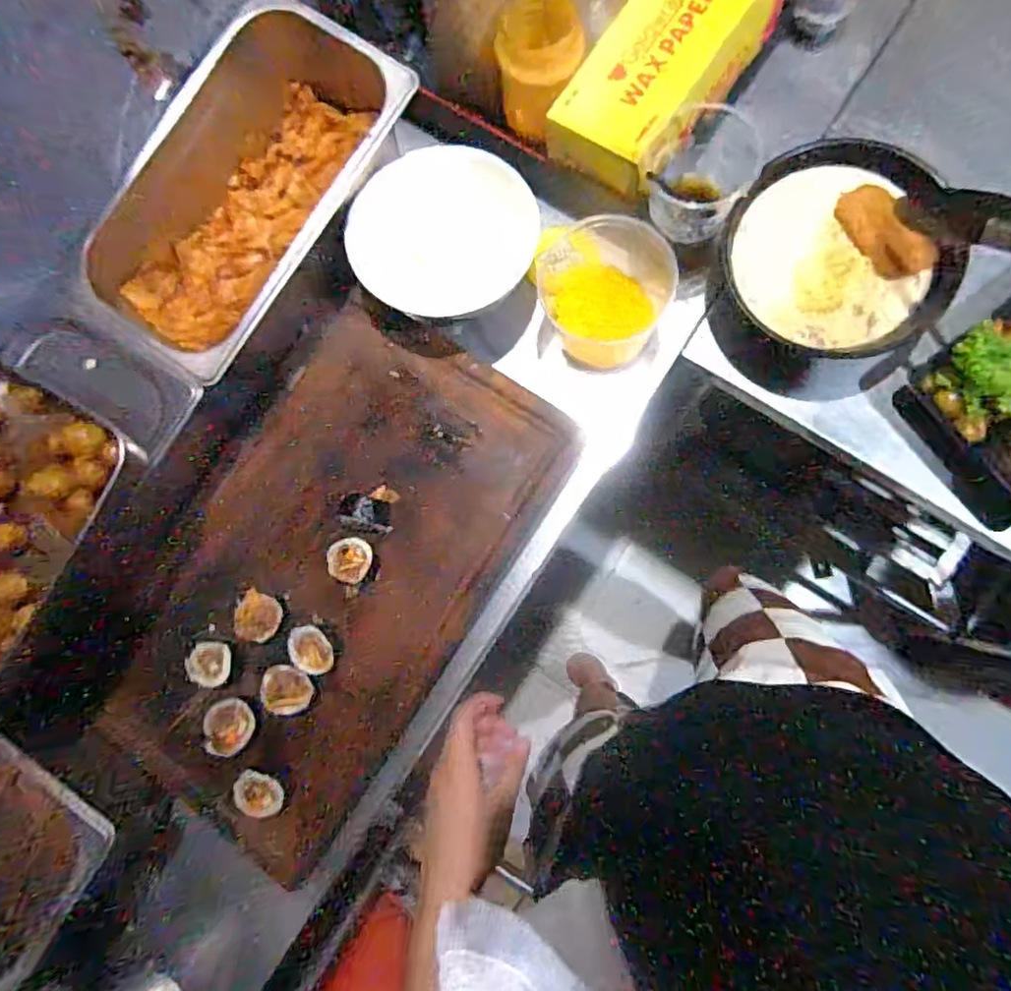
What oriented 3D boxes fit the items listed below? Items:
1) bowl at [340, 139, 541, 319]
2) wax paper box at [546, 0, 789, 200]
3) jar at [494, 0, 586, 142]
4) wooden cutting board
[{"bbox_3d":[-0.058,-0.246,0.555,0.171,0.061,0.136,-38,82,1],"label":"bowl"},{"bbox_3d":[0.177,-0.435,0.540,0.115,0.056,0.357,35,89,8],"label":"wax paper box"},{"bbox_3d":[0.033,-0.389,0.545,0.075,0.089,0.082,2,84,6],"label":"jar"},{"bbox_3d":[-0.166,0.072,0.570,0.287,0.059,0.492,30,88,8],"label":"wooden cutting board"}]

